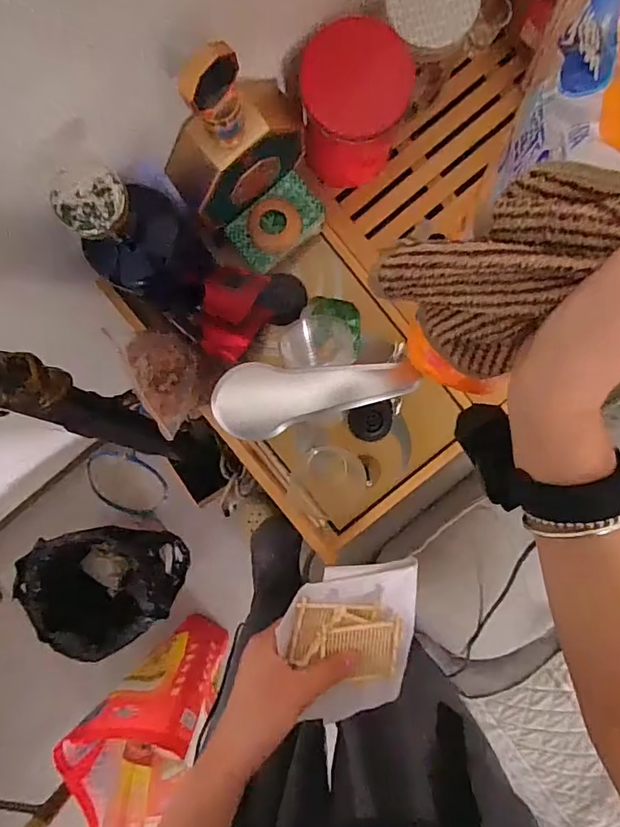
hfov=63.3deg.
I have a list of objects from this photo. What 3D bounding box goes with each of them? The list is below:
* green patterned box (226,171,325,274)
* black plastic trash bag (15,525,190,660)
[{"bbox_3d":[-0.034,-0.199,0.535,0.096,0.034,0.059,-40,91,3],"label":"green patterned box"},{"bbox_3d":[-0.449,0.359,1.091,0.335,0.243,0.258,-36,92,3],"label":"black plastic trash bag"}]

